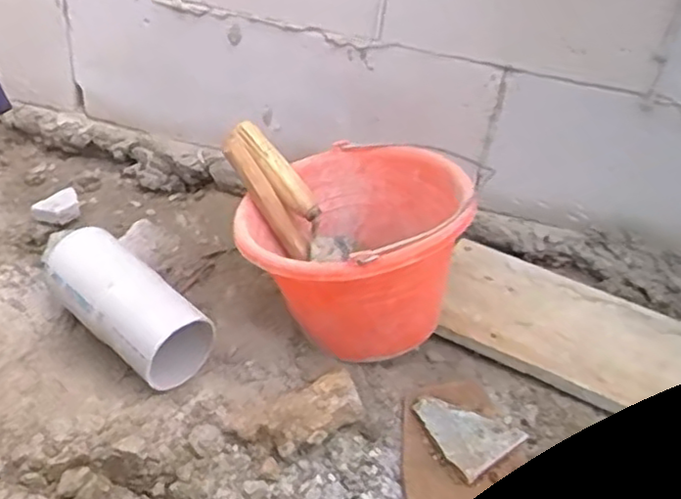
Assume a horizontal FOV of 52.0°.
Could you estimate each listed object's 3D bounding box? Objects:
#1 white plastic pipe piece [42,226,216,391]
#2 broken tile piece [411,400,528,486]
[{"bbox_3d":[-0.238,0.065,0.771,0.232,0.085,0.088,30,41,29],"label":"white plastic pipe piece"},{"bbox_3d":[0.127,0.180,0.705,0.084,0.018,0.093,-20,44,-33],"label":"broken tile piece"}]

